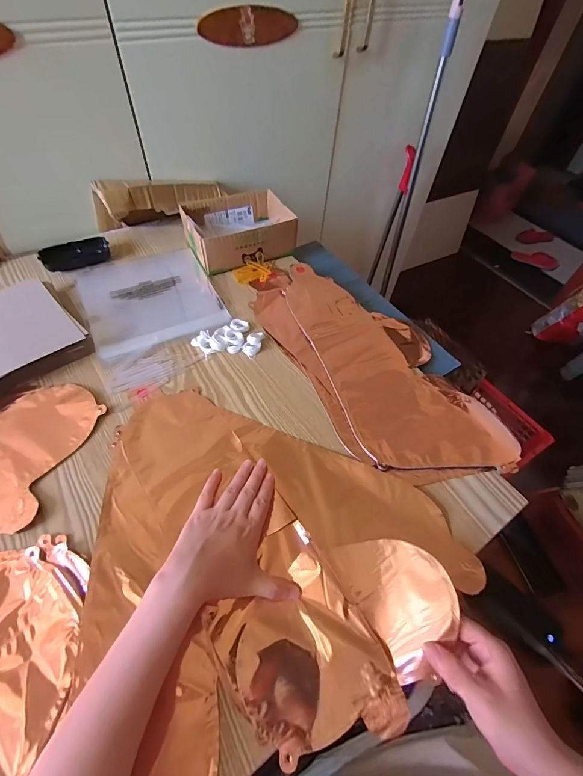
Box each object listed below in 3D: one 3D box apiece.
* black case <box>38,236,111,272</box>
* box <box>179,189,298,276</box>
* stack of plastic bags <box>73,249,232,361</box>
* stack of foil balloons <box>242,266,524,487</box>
[{"bbox_3d":[-0.377,-0.234,0.620,0.108,0.028,0.049,-28,60,-23],"label":"black case"},{"bbox_3d":[-0.099,-0.296,0.653,0.182,0.061,0.145,-20,58,-19],"label":"box"},{"bbox_3d":[-0.234,-0.157,0.586,0.204,0.011,0.231,-21,58,-20],"label":"stack of plastic bags"},{"bbox_3d":[0.116,-0.050,0.530,0.218,0.022,0.432,-21,58,-20],"label":"stack of foil balloons"}]

